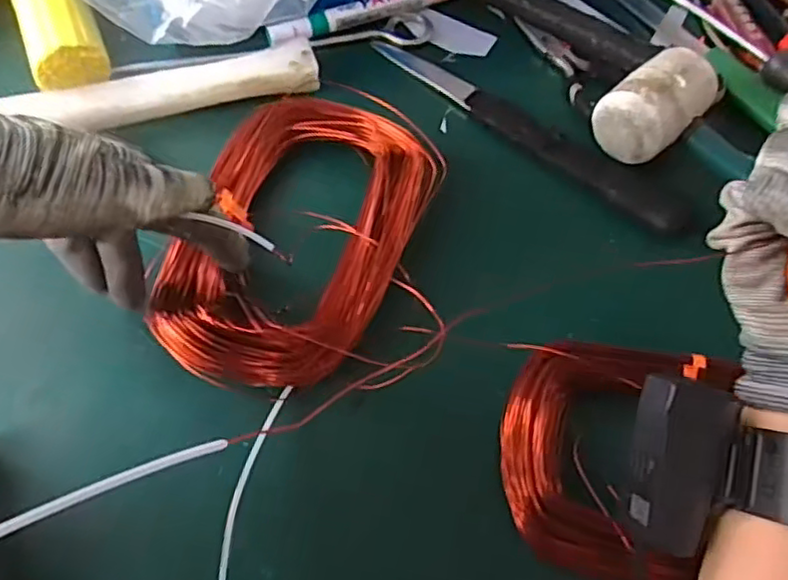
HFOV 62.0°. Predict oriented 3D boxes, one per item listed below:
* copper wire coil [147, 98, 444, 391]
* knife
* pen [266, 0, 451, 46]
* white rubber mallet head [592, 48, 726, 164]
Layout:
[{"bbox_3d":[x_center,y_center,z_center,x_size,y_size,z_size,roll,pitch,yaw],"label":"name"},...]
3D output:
[{"bbox_3d":[-0.057,-0.029,0.361,0.123,0.037,0.162,22,64,8],"label":"copper wire coil"},{"bbox_3d":[0.086,-0.109,0.425,0.233,0.021,0.024,39,68,16],"label":"knife"},{"bbox_3d":[-0.020,-0.196,0.467,0.143,0.015,0.018,-23,66,-14],"label":"pen"},{"bbox_3d":[0.159,-0.109,0.403,0.069,0.055,0.045,-36,70,-19],"label":"white rubber mallet head"}]

